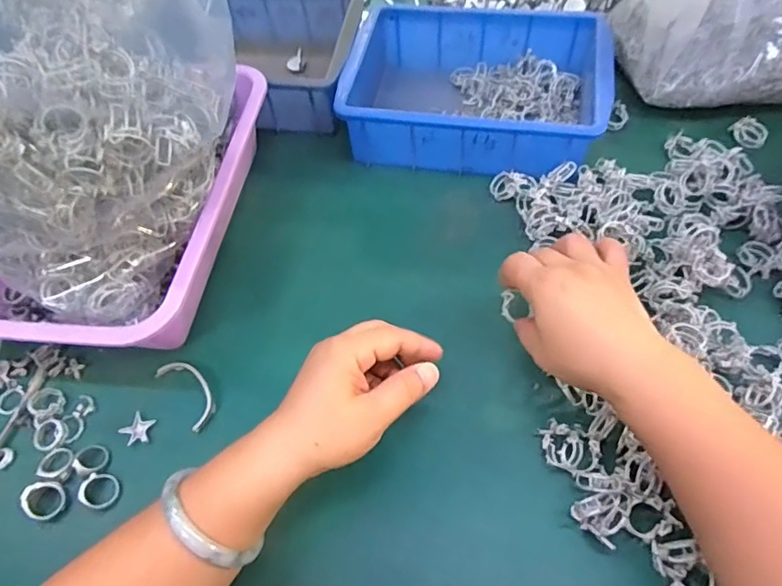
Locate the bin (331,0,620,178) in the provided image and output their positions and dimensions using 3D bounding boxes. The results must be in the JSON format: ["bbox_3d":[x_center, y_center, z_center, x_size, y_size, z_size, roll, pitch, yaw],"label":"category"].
[{"bbox_3d":[0.083,-0.204,0.525,0.248,0.075,0.181,10,60,10],"label":"bin"}]

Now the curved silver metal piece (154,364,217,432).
[{"bbox_3d":[-0.160,0.077,0.407,0.027,0.006,0.065,-37,63,-17],"label":"curved silver metal piece"}]

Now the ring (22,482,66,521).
[{"bbox_3d":[-0.247,0.147,0.366,0.026,0.015,0.025,-2,59,3],"label":"ring"}]

